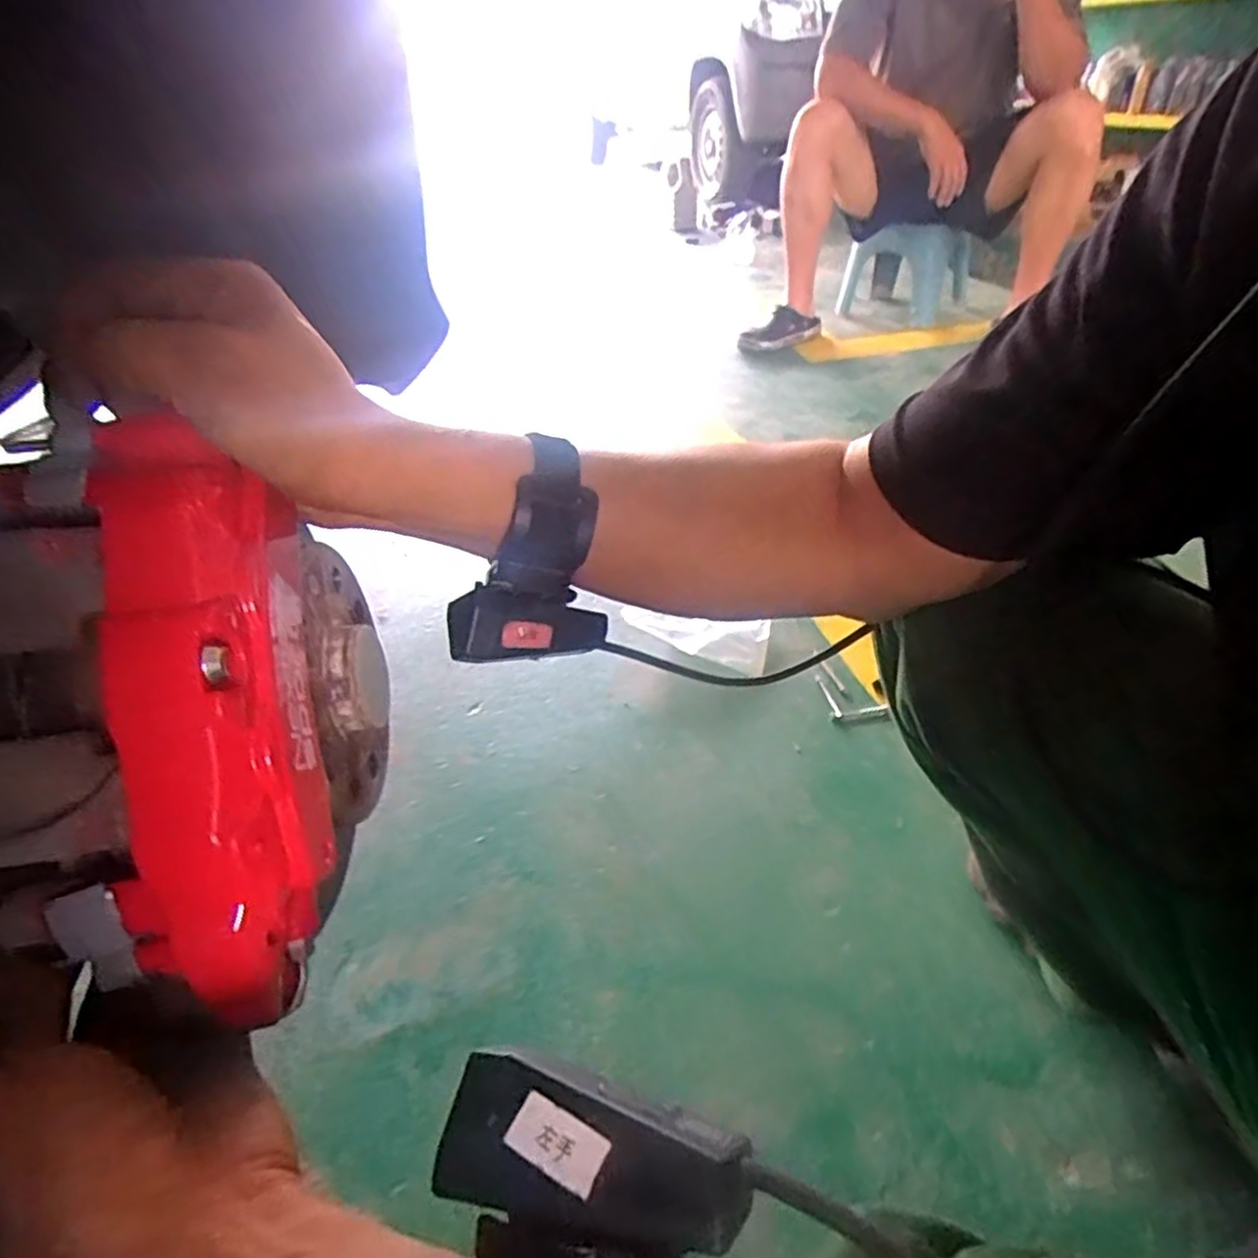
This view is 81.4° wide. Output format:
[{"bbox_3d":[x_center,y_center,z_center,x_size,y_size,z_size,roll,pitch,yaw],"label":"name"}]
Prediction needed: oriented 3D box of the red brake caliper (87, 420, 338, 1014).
[{"bbox_3d":[-0.143,0.031,0.247,0.060,0.204,0.056,-8,0,-8],"label":"red brake caliper"}]

